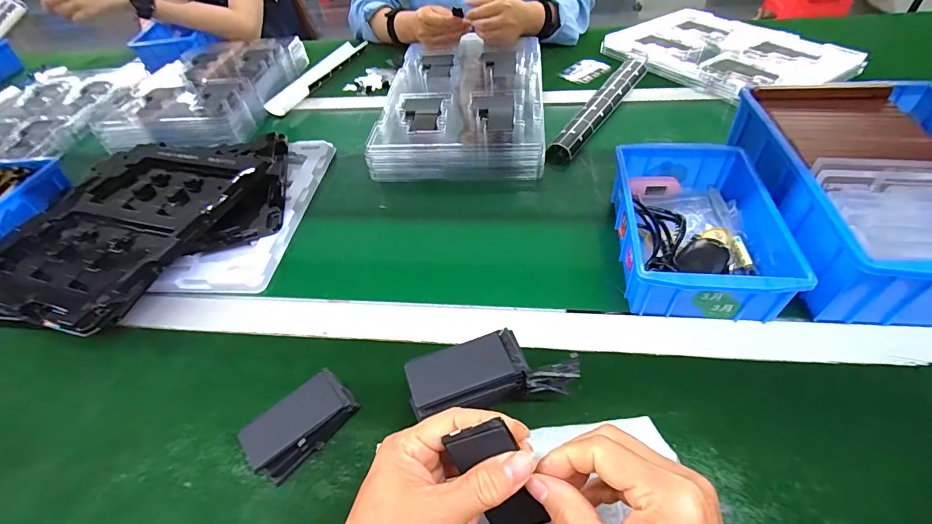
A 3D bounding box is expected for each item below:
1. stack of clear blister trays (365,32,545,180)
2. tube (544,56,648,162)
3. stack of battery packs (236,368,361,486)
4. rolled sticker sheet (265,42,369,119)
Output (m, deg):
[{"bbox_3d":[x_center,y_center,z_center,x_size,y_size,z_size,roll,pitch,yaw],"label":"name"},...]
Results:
[{"bbox_3d":[0.001,-0.242,0.643,0.236,0.053,0.313,3,48,8],"label":"stack of clear blister trays"},{"bbox_3d":[0.209,-0.243,0.650,0.042,0.031,0.293,26,55,26],"label":"tube"},{"bbox_3d":[-0.128,0.125,0.325,0.044,0.030,0.079,34,59,30],"label":"stack of battery packs"},{"bbox_3d":[-0.282,-0.364,0.807,0.040,0.020,0.289,12,50,16],"label":"rolled sticker sheet"}]

